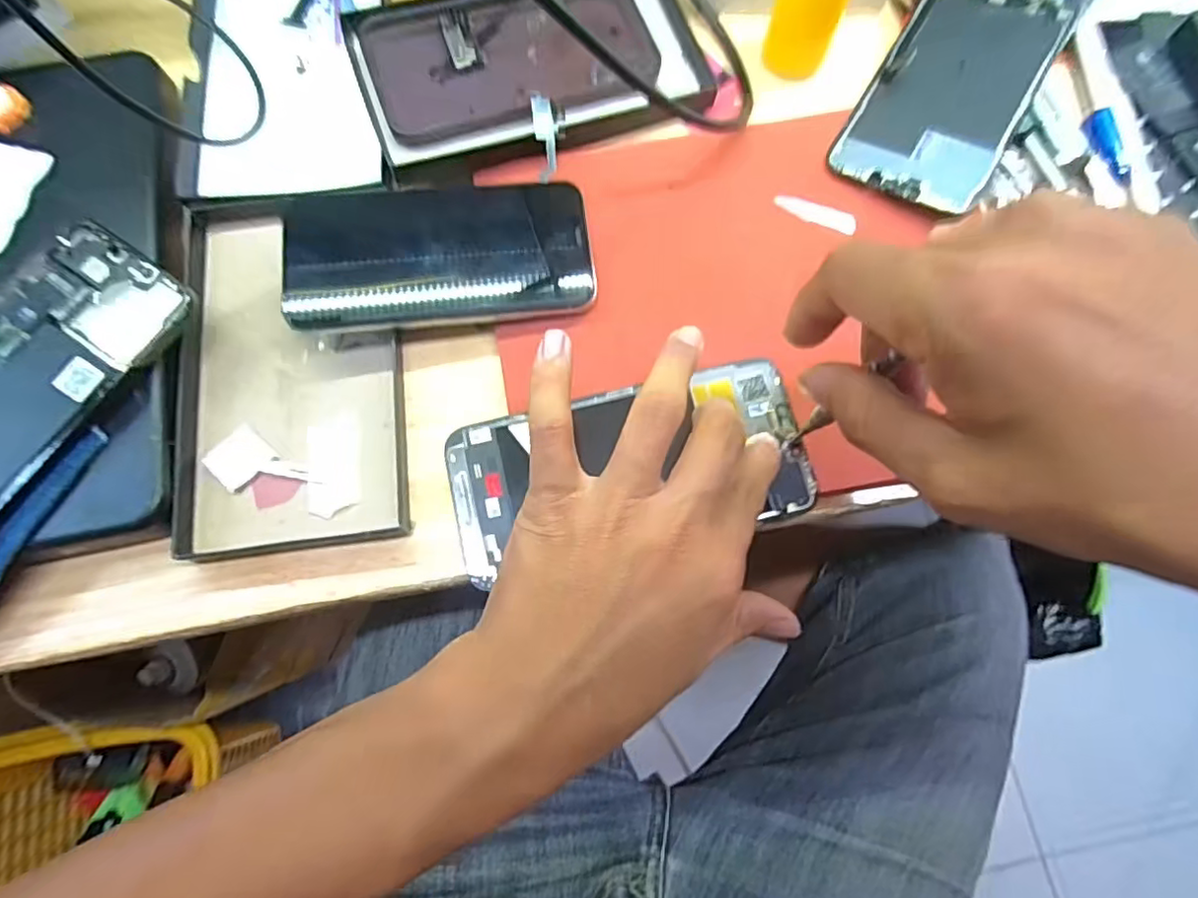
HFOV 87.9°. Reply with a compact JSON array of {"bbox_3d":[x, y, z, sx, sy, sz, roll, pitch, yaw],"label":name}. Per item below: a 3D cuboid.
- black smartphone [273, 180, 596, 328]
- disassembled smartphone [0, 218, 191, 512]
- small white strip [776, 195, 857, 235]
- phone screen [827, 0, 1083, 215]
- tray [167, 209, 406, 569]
[{"bbox_3d":[-0.074,-0.092,0.293,0.138,0.015,0.068,-6,78,-10],"label":"black smartphone"},{"bbox_3d":[-0.253,-0.026,0.266,0.076,0.007,0.157,37,77,5],"label":"disassembled smartphone"},{"bbox_3d":[0.108,-0.118,0.309,0.041,0.005,0.008,23,78,7],"label":"small white strip"},{"bbox_3d":[0.185,-0.191,0.322,0.073,0.005,0.155,29,78,17],"label":"phone screen"},{"bbox_3d":[-0.143,-0.043,0.295,0.098,0.026,0.176,-7,76,-1],"label":"tray"}]

